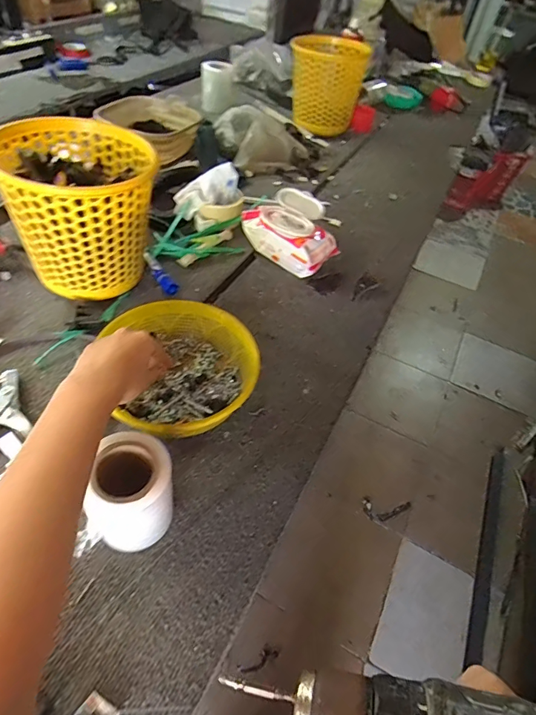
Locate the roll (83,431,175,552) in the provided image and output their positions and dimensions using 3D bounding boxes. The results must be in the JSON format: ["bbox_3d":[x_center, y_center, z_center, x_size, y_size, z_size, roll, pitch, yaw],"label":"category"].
[{"bbox_3d":[-0.128,0.130,0.390,0.074,0.112,0.064,-8,51,-15],"label":"roll"}]

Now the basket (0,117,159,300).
[{"bbox_3d":[-0.255,-0.206,0.584,0.185,0.178,0.194,4,49,-5],"label":"basket"}]

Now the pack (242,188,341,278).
[{"bbox_3d":[0.049,-0.230,0.755,0.161,0.079,0.134,30,52,17],"label":"pack"}]

